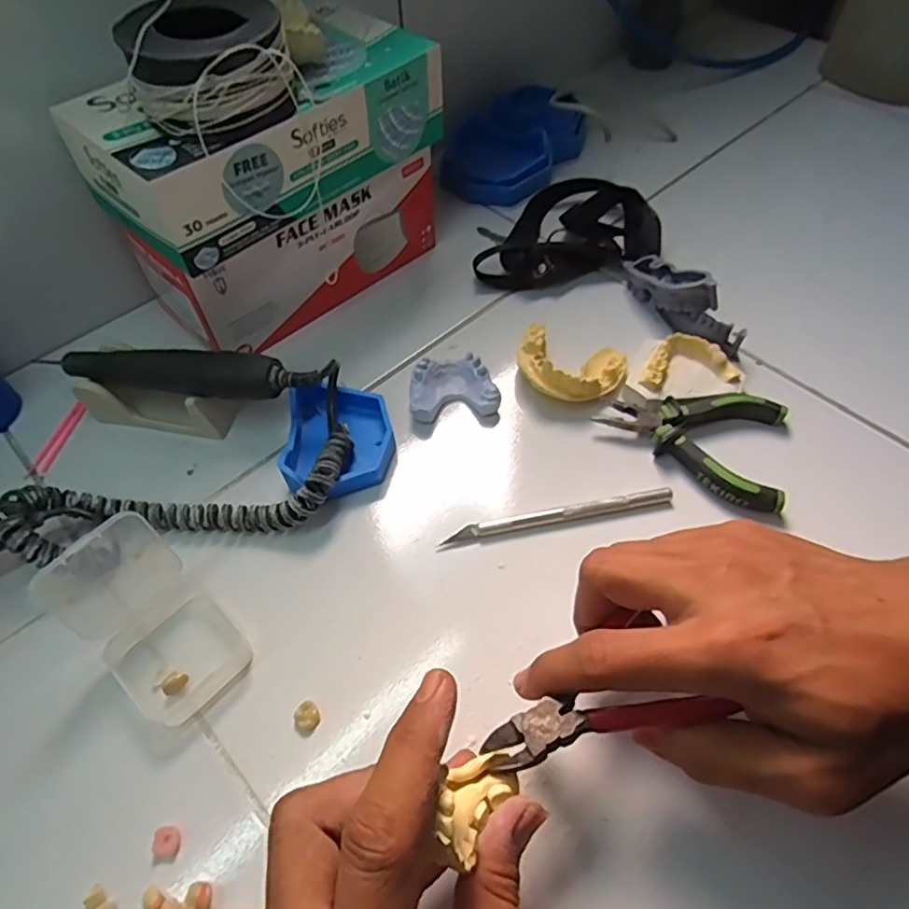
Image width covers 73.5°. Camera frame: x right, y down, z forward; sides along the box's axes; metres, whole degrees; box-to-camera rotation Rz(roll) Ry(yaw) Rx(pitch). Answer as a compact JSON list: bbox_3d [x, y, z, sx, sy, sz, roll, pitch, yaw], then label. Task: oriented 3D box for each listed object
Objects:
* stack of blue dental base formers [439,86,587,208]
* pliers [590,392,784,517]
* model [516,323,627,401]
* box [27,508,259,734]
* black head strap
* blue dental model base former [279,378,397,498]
[{"bbox_3d":[0.055,-0.284,0.549,0.133,0.043,0.086,-40,64,-22],"label":"stack of blue dental base formers"},{"bbox_3d":[0.163,-0.018,0.386,0.113,0.015,0.079,35,64,22],"label":"pliers"},{"bbox_3d":[0.079,-0.061,0.410,0.072,0.023,0.056,6,57,6],"label":"model"},{"bbox_3d":[-0.166,0.083,0.323,0.120,0.021,0.060,37,65,23],"label":"box"},{"bbox_3d":[0.086,-0.191,0.499,0.145,0.029,0.124,-6,56,-2],"label":"black head strap"},{"bbox_3d":[-0.071,-0.012,0.380,0.063,0.025,0.081,-1,56,1],"label":"blue dental model base former"}]

